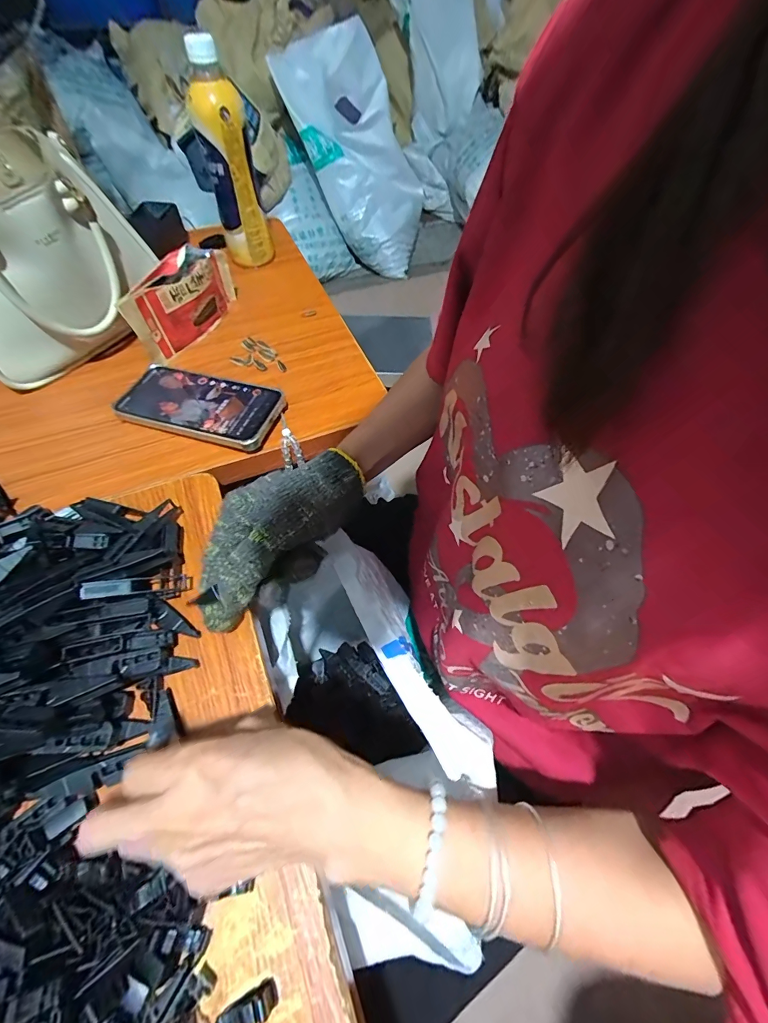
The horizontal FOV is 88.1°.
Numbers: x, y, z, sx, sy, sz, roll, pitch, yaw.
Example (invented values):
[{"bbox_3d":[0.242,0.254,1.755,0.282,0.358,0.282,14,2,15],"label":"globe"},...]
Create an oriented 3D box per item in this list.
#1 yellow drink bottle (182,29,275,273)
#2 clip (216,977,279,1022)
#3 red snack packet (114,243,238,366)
[{"bbox_3d":[-0.194,-0.434,0.511,0.061,0.222,0.056,-12,59,-9],"label":"yellow drink bottle"},{"bbox_3d":[-0.071,0.258,0.204,0.032,0.011,0.011,-24,62,-16],"label":"clip"},{"bbox_3d":[-0.237,-0.249,0.473,0.031,0.084,0.153,18,59,9],"label":"red snack packet"}]

